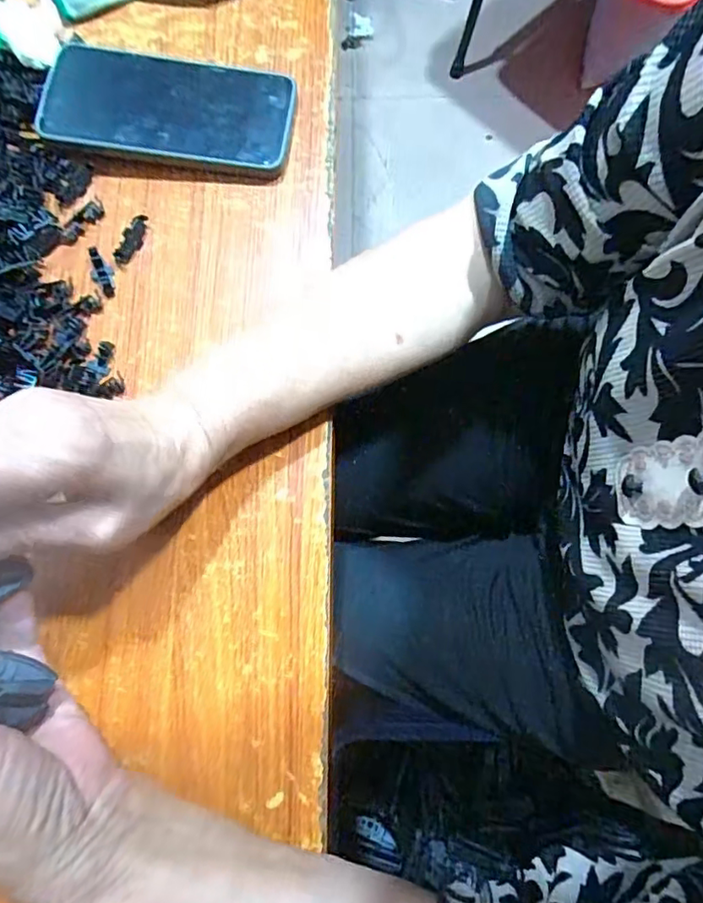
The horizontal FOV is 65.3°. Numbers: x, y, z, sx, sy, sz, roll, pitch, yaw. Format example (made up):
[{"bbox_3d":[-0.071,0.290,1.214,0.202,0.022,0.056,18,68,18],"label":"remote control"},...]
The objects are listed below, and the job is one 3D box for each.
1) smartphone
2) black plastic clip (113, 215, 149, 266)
[{"bbox_3d":[-0.122,-0.232,0.366,0.160,0.008,0.078,7,74,-1],"label":"smartphone"},{"bbox_3d":[-0.143,-0.138,0.356,0.011,0.007,0.036,23,76,7],"label":"black plastic clip"}]

